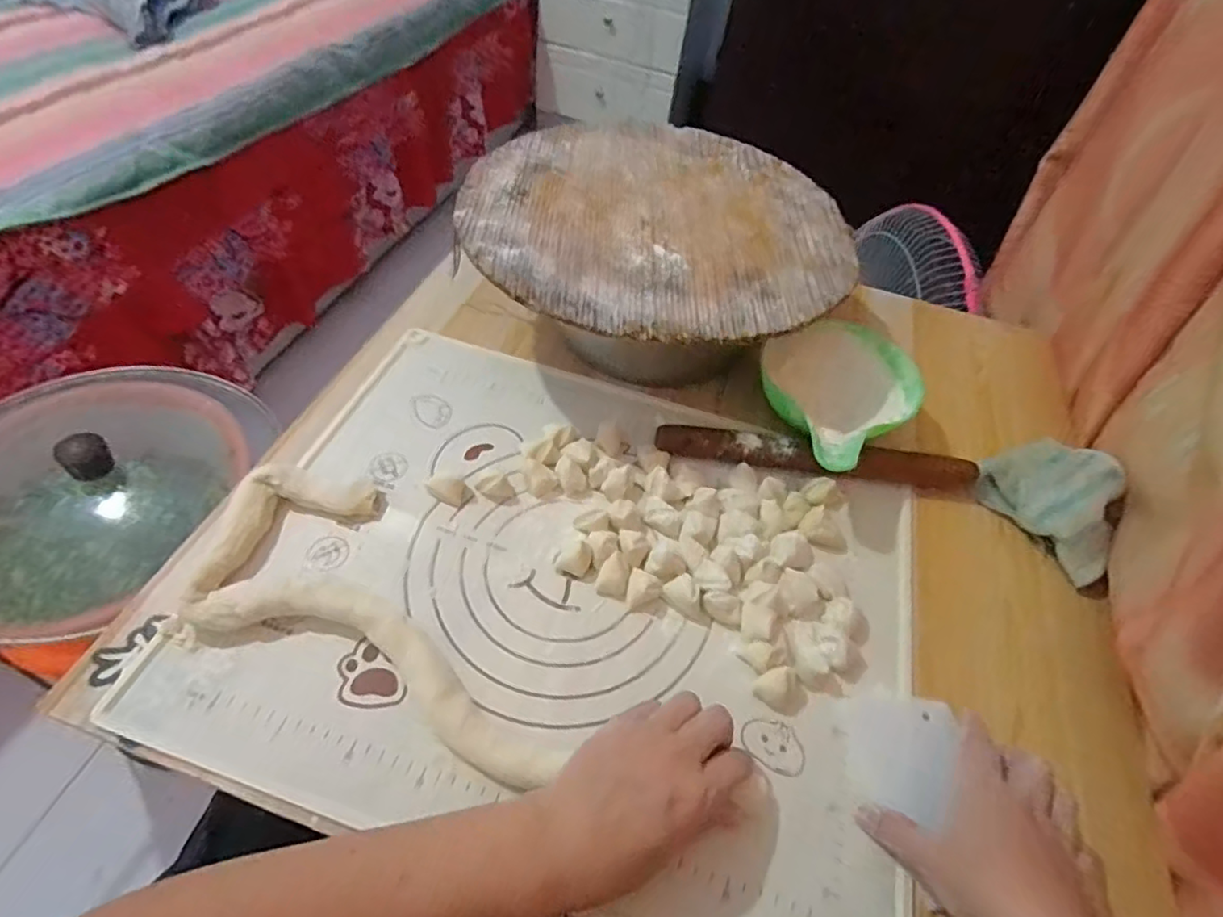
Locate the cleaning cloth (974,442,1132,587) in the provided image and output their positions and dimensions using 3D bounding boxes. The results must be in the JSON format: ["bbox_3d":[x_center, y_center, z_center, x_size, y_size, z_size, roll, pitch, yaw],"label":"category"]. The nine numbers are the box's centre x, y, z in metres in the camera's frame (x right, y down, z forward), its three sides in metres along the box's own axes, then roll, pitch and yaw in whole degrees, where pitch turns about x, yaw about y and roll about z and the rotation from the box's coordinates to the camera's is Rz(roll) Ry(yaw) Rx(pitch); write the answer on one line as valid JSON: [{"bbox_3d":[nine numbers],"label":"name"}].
[{"bbox_3d":[0.394,0.030,0.534,0.098,0.046,0.120,-26,58,-25],"label":"cleaning cloth"}]

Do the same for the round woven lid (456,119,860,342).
[{"bbox_3d":[0.046,-0.227,0.568,0.348,0.011,0.343,0,50,-6],"label":"round woven lid"}]

